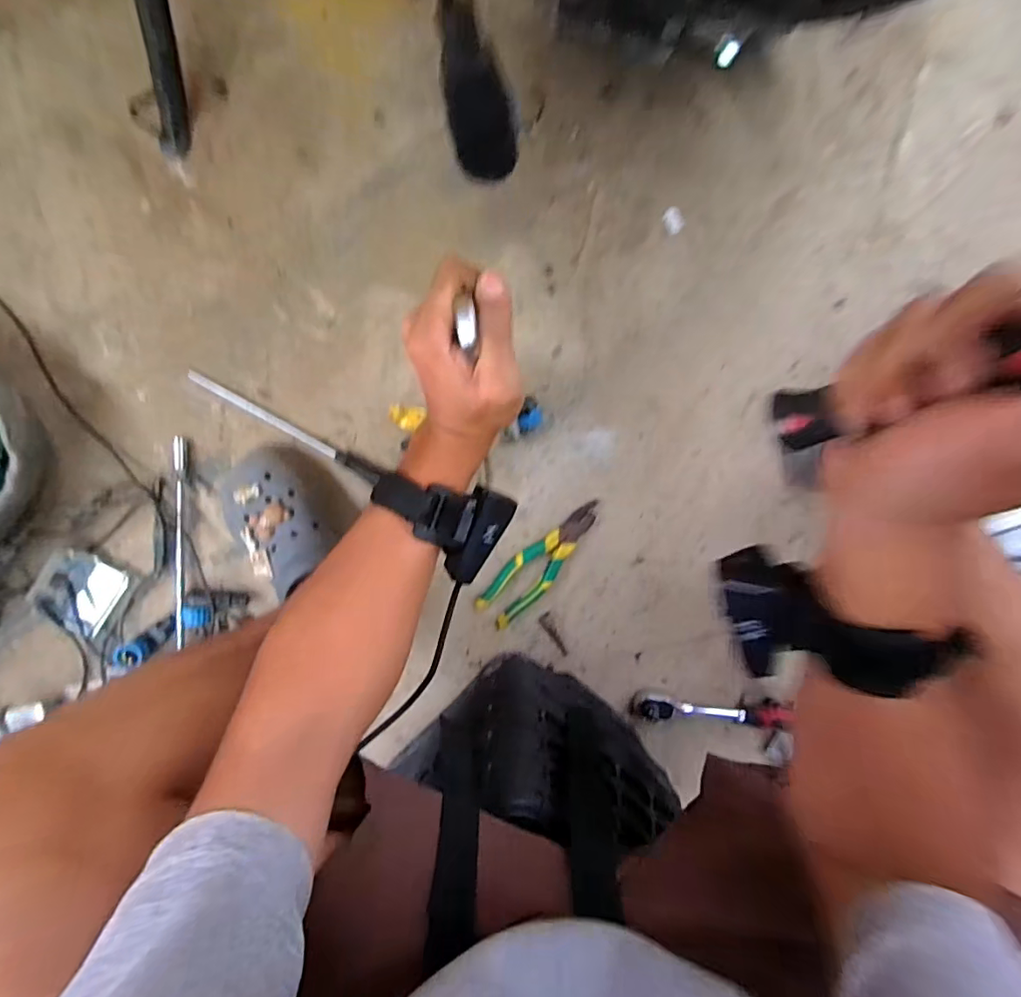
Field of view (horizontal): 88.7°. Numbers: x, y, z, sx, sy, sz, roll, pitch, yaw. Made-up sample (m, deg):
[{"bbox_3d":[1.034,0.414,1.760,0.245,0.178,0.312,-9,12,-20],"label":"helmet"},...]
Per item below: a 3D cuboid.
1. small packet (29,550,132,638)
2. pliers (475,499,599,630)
[{"bbox_3d":[-0.494,0.109,0.602,0.079,0.021,0.084,35,93,-9],"label":"small packet"},{"bbox_3d":[0.039,0.080,0.652,0.189,0.026,0.059,-44,99,1],"label":"pliers"}]

